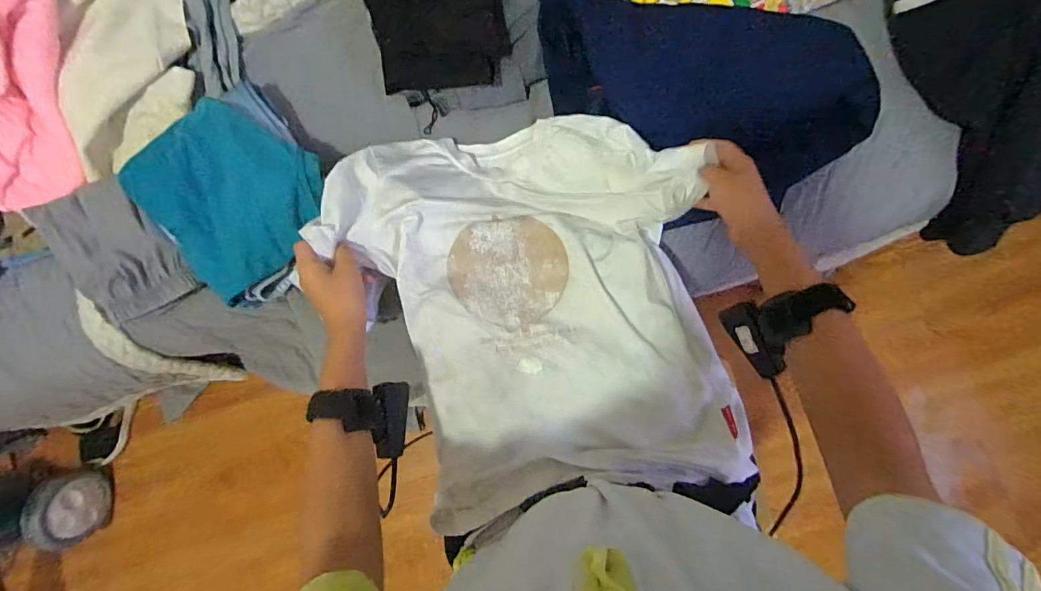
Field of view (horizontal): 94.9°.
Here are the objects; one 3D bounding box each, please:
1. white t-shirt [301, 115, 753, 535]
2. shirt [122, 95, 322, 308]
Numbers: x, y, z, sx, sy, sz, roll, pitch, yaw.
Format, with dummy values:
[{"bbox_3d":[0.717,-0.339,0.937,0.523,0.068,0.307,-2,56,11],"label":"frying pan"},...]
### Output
[{"bbox_3d":[0.015,0.004,0.514,0.374,0.101,0.411,-16,83,6],"label":"white t-shirt"},{"bbox_3d":[-0.331,-0.119,0.537,0.188,0.040,0.200,-41,81,2],"label":"shirt"}]

